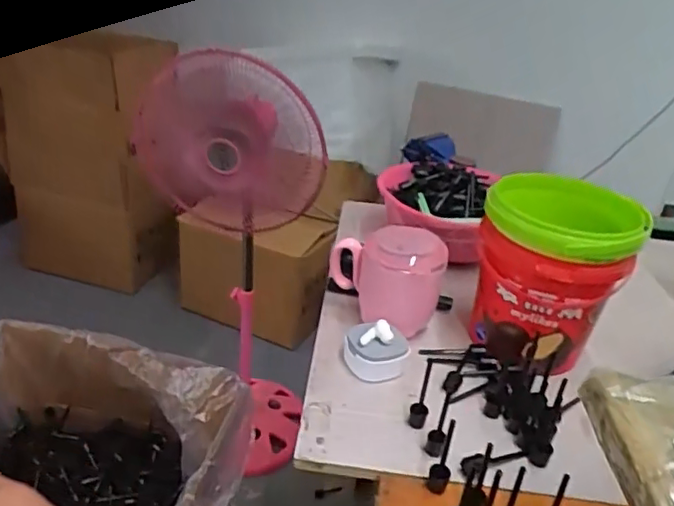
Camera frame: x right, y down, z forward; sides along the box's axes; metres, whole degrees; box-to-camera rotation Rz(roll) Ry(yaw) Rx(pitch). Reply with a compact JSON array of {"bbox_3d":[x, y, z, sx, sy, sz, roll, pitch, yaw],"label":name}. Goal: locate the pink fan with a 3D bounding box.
[{"bbox_3d":[-0.210,0.048,1.197,0.309,0.863,0.269,-1,29,-13],"label":"pink fan"}]

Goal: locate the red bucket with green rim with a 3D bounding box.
[{"bbox_3d":[0.193,0.023,0.543,0.121,0.150,0.114,5,28,-3],"label":"red bucket with green rim"}]

